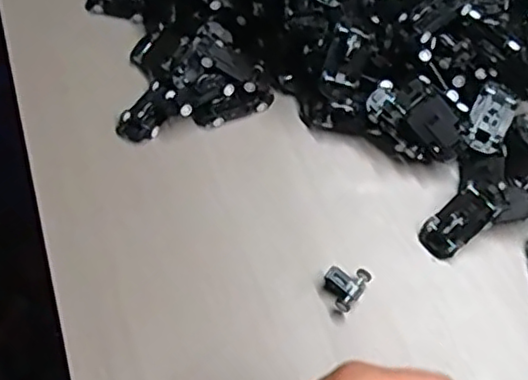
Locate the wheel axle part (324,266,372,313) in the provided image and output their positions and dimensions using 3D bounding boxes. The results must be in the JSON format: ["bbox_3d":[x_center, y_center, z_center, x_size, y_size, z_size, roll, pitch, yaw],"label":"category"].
[{"bbox_3d":[0.056,0.065,0.441,0.026,0.017,0.032,35,63,19],"label":"wheel axle part"}]

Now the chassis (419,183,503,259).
[{"bbox_3d":[0.142,0.022,0.463,0.062,0.017,0.030,-43,66,1],"label":"chassis"}]

